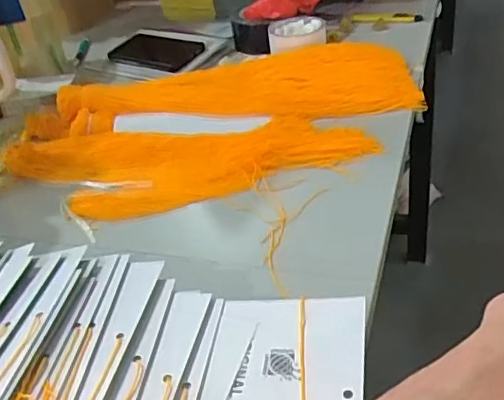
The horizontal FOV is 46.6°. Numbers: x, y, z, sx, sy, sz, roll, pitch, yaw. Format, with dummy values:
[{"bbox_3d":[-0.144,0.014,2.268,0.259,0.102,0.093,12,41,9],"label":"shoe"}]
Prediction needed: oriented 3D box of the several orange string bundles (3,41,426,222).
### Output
[{"bbox_3d":[-0.038,-0.103,0.726,0.520,0.074,0.266,-16,36,-9],"label":"several orange string bundles"}]

